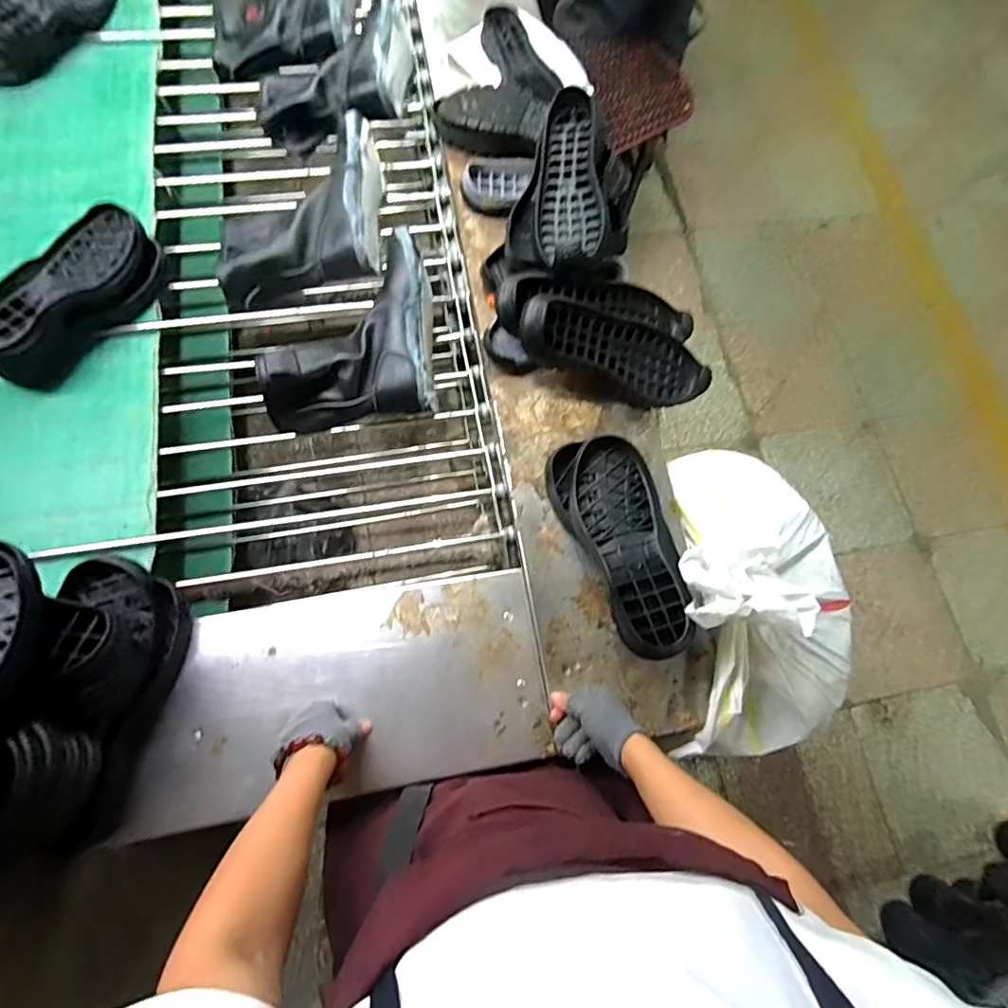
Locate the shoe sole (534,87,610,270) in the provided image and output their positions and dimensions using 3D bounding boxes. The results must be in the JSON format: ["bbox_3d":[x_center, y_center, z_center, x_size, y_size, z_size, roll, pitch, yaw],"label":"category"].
[{"bbox_3d":[0.101,-0.467,0.775,0.101,0.061,0.291,6,73,-5],"label":"shoe sole"}]

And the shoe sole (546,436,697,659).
[{"bbox_3d":[0.158,0.045,0.691,0.120,0.058,0.296,-19,66,-5],"label":"shoe sole"}]

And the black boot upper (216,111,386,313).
[{"bbox_3d":[-0.322,-0.463,0.841,0.262,0.083,0.261,-10,75,-9],"label":"black boot upper"}]

